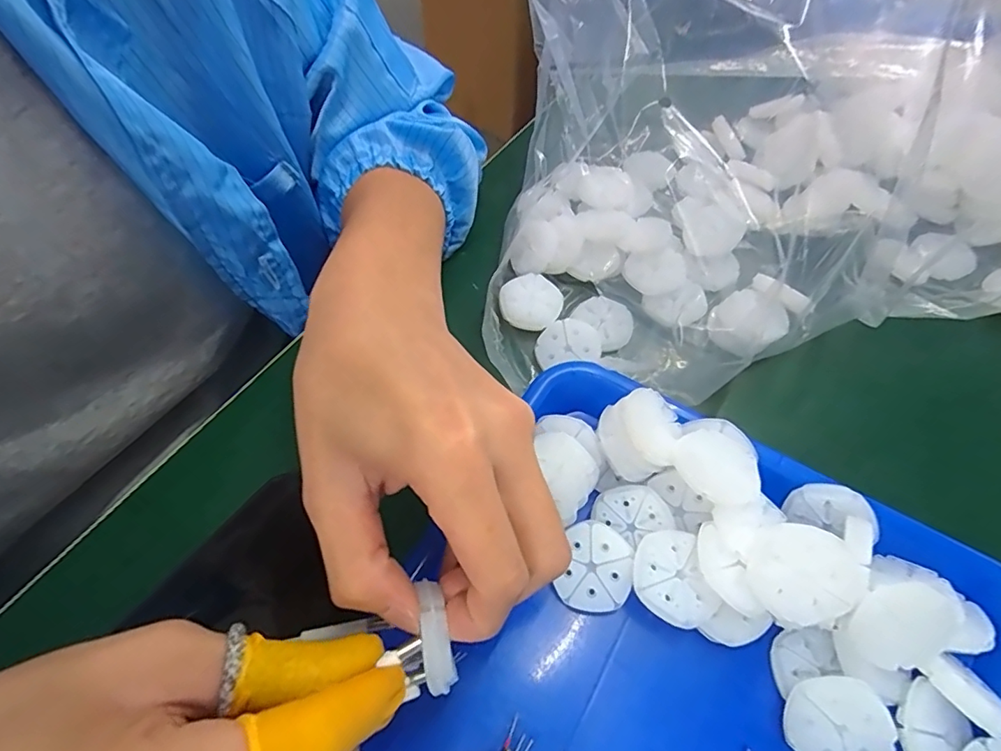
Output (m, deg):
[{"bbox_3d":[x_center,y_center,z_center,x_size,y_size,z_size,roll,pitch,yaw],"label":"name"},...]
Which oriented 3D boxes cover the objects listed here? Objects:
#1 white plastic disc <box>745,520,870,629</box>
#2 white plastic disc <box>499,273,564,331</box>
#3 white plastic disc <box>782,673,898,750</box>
[{"bbox_3d":[0.119,0.078,0.205,0.038,0.006,0.039,-1,85,16],"label":"white plastic disc"},{"bbox_3d":[0.019,-0.045,0.319,0.038,0.012,0.034,-3,59,-2],"label":"white plastic disc"},{"bbox_3d":[0.133,0.138,0.203,0.037,0.005,0.037,0,89,14],"label":"white plastic disc"}]

